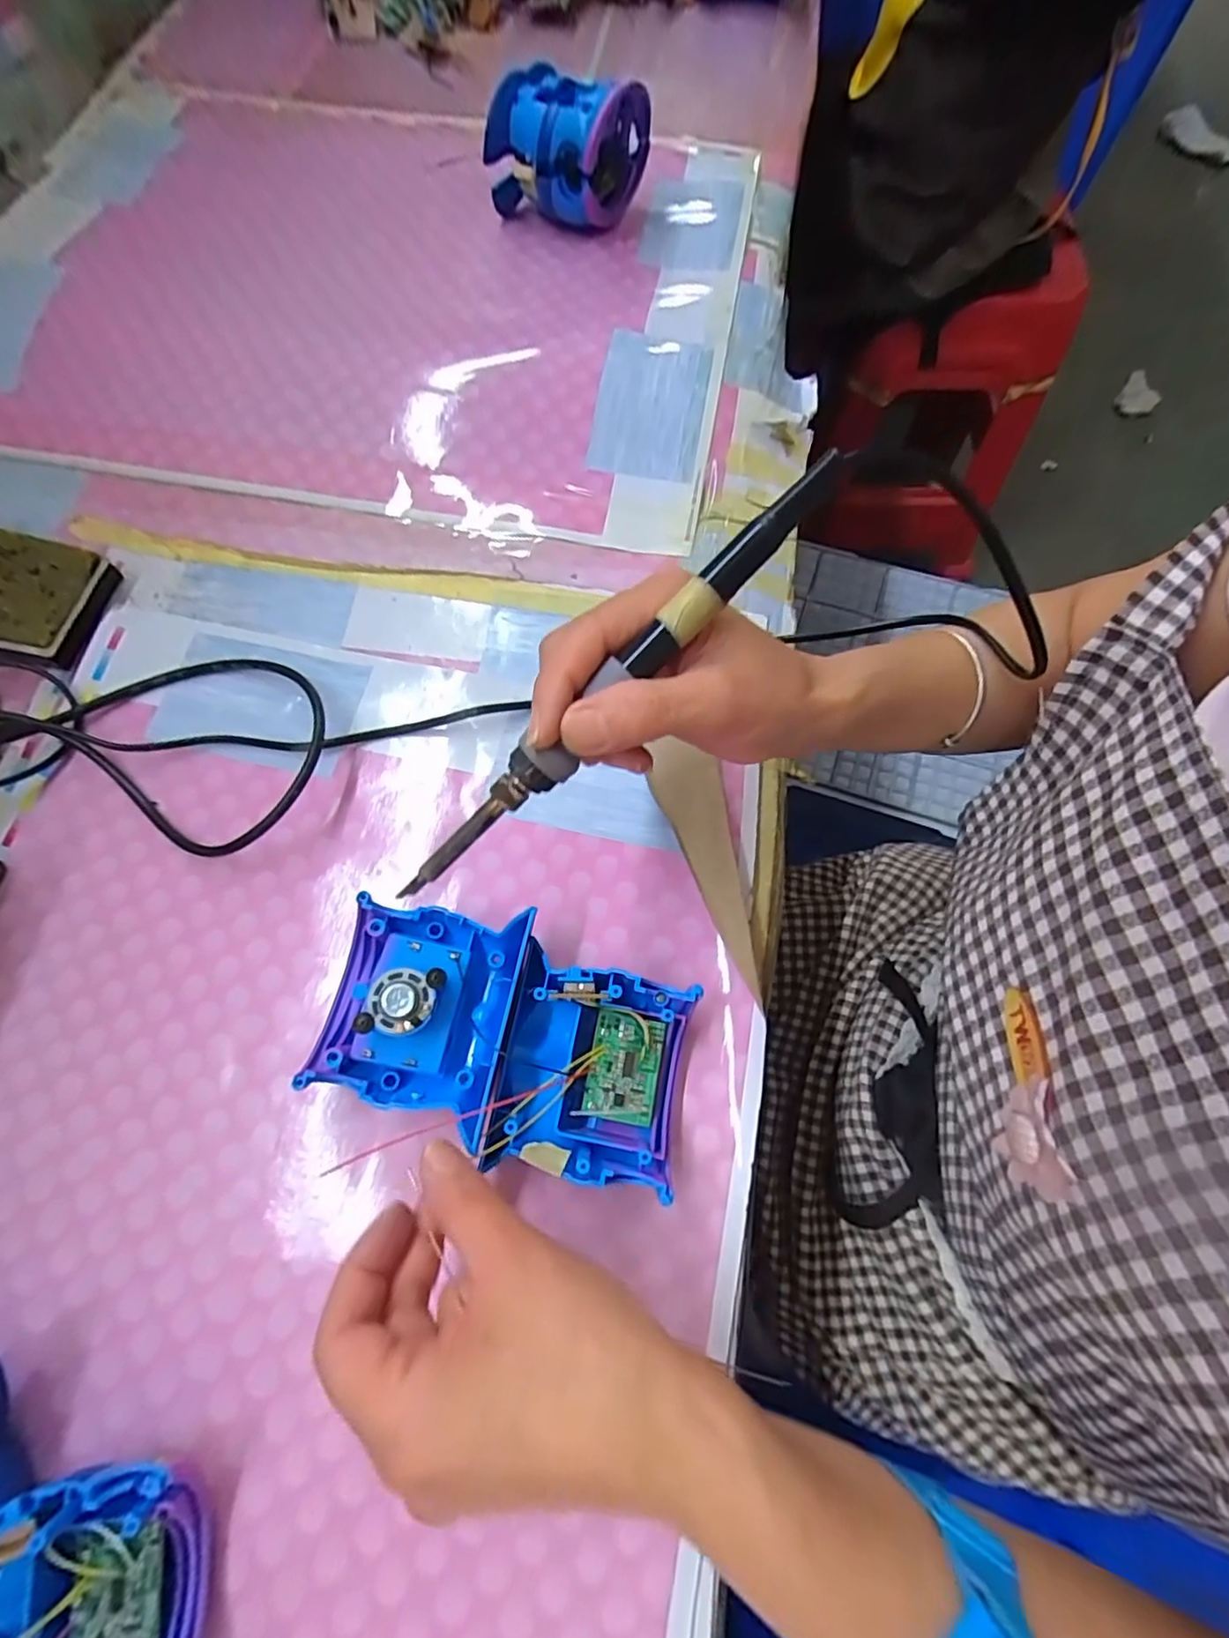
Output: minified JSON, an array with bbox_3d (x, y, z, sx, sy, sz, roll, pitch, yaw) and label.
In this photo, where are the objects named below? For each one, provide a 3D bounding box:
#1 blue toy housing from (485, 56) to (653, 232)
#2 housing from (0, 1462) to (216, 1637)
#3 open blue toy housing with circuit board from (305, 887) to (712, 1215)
[{"bbox_3d":[-0.032,-0.466,0.438,0.098,0.075,0.073,19,72,6],"label":"blue toy housing"},{"bbox_3d":[-0.183,0.271,0.213,0.076,0.037,0.082,-8,71,-3],"label":"housing"},{"bbox_3d":[-0.046,0.094,0.273,0.151,0.043,0.086,14,71,5],"label":"open blue toy housing with circuit board"}]

